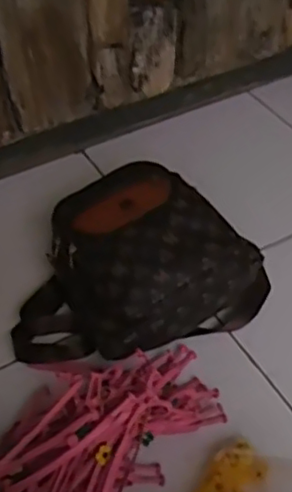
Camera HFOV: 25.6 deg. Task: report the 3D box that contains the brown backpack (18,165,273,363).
[{"bbox_3d":[-0.042,0.002,0.959,0.367,0.145,0.312,-20,48,-17],"label":"brown backpack"}]

